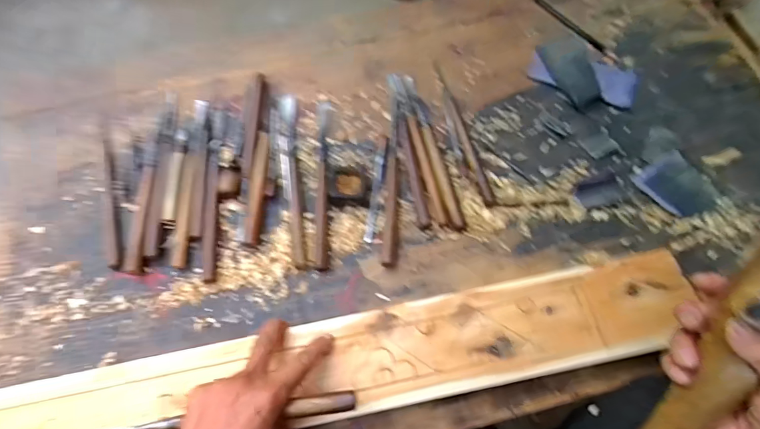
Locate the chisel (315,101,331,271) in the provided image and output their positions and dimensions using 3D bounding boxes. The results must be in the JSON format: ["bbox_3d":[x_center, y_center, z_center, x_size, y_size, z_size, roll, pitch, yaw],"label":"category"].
[{"bbox_3d":[-0.075,-0.051,0.545,0.016,0.011,0.249,-3,66,1],"label":"chisel"}]

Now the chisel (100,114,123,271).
[{"bbox_3d":[-0.359,-0.037,0.550,0.022,0.010,0.243,-18,66,-6],"label":"chisel"}]

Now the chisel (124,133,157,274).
[{"bbox_3d":[-0.304,-0.021,0.537,0.020,0.012,0.199,-6,66,-1],"label":"chisel"}]

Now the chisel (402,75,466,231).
[{"bbox_3d":[0.071,-0.090,0.557,0.021,0.012,0.238,-13,66,-4],"label":"chisel"}]

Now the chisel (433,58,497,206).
[{"bbox_3d":[0.112,-0.123,0.575,0.020,0.011,0.252,-14,66,-4],"label":"chisel"}]

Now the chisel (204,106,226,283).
[{"bbox_3d":[-0.217,-0.037,0.543,0.017,0.012,0.255,-6,66,0],"label":"chisel"}]

